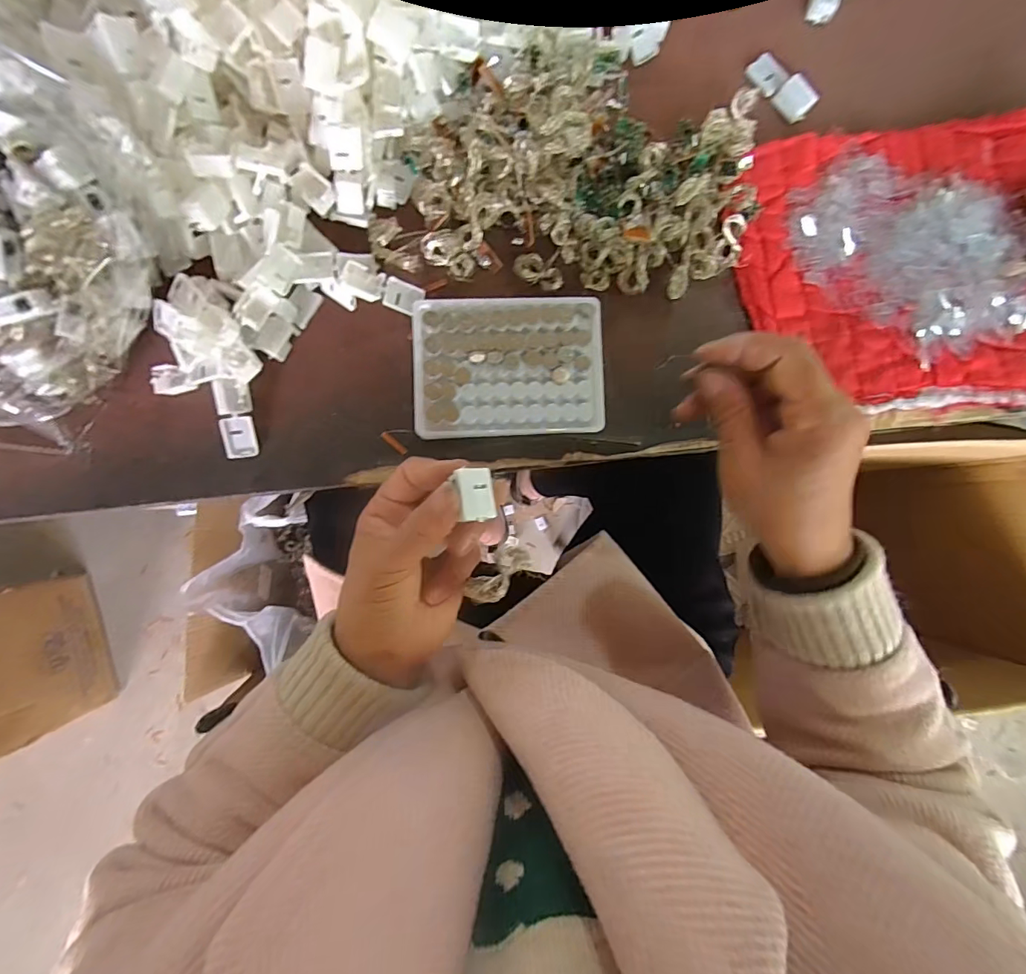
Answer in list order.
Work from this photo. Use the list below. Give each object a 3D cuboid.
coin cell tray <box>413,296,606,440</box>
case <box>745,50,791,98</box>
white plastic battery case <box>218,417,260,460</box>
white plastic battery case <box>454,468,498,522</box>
[{"bbox_3d":[-0.003,-0.084,0.336,0.129,0.017,0.094,-2,88,-5],"label":"coin cell tray"},{"bbox_3d":[0.195,-0.317,0.366,0.020,0.008,0.031,-33,91,-6],"label":"case"},{"bbox_3d":[-0.189,-0.034,0.331,0.021,0.010,0.028,-7,88,-5],"label":"white plastic battery case"},{"bbox_3d":[-0.021,0.003,0.248,0.021,0.011,0.025,-6,84,-37],"label":"white plastic battery case"}]

